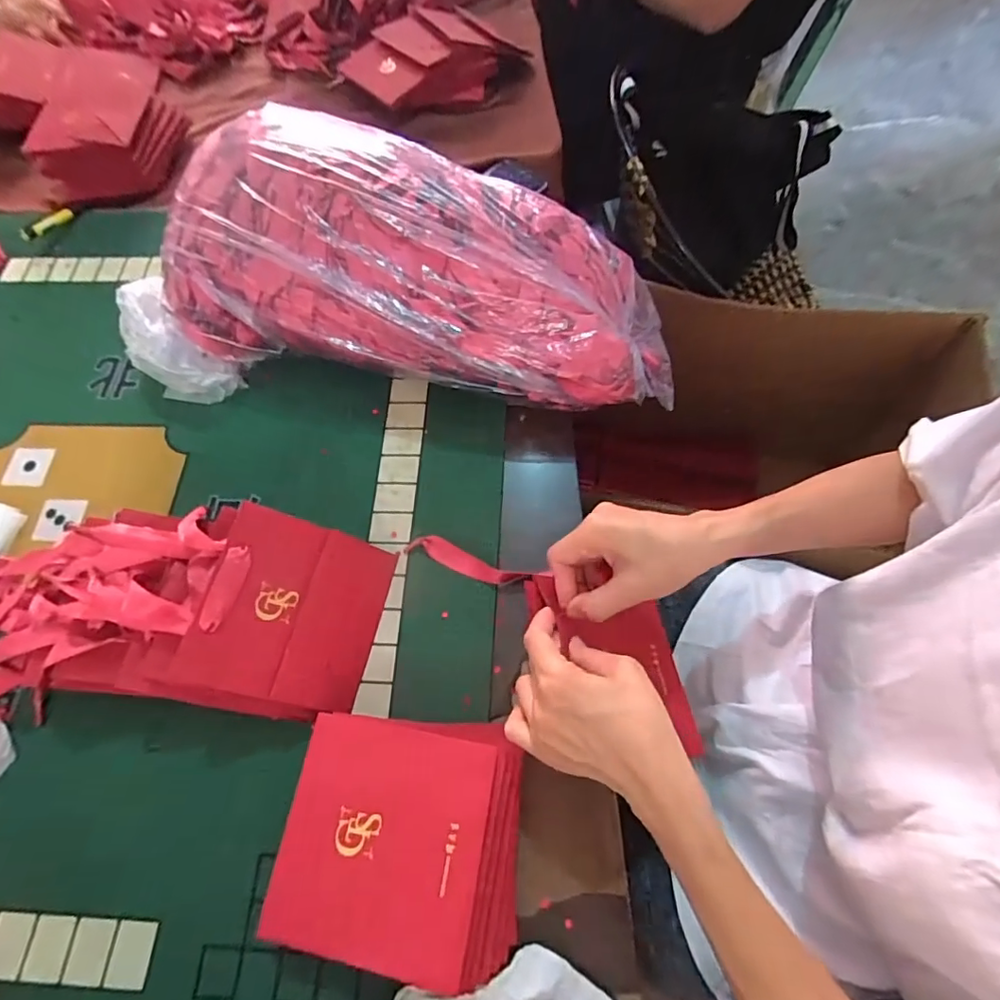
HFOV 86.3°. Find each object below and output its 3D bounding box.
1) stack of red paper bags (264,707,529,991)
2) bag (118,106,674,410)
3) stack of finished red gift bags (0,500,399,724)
[{"bbox_3d":[-0.071,0.241,0.387,0.167,0.052,0.150,3,66,2],"label":"stack of red paper bags"},{"bbox_3d":[-0.090,-0.240,0.547,0.554,0.153,0.273,6,66,3],"label":"bag"},{"bbox_3d":[-0.270,0.084,0.438,0.332,0.087,0.158,1,66,1],"label":"stack of finished red gift bags"}]

